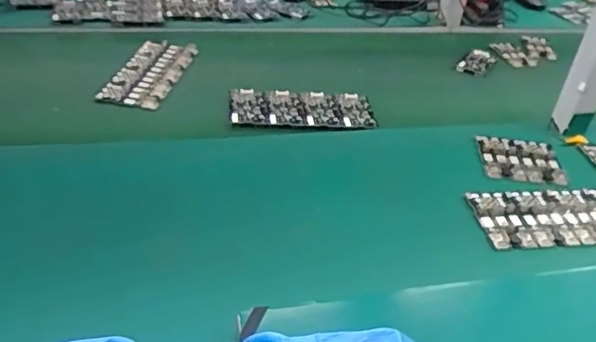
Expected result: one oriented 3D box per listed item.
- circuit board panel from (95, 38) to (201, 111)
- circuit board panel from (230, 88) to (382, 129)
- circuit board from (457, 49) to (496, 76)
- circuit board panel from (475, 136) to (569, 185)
[{"bbox_3d":[-0.247,-0.168,0.957,0.096,0.013,0.218,10,37,5],"label":"circuit board panel"},{"bbox_3d":[0.007,-0.097,0.889,0.222,0.007,0.095,3,43,-6],"label":"circuit board panel"},{"bbox_3d":[0.351,-0.213,1.106,0.051,0.012,0.103,26,41,25],"label":"circuit board"},{"bbox_3d":[0.320,-0.016,0.814,0.111,0.010,0.100,7,36,1],"label":"circuit board panel"}]

